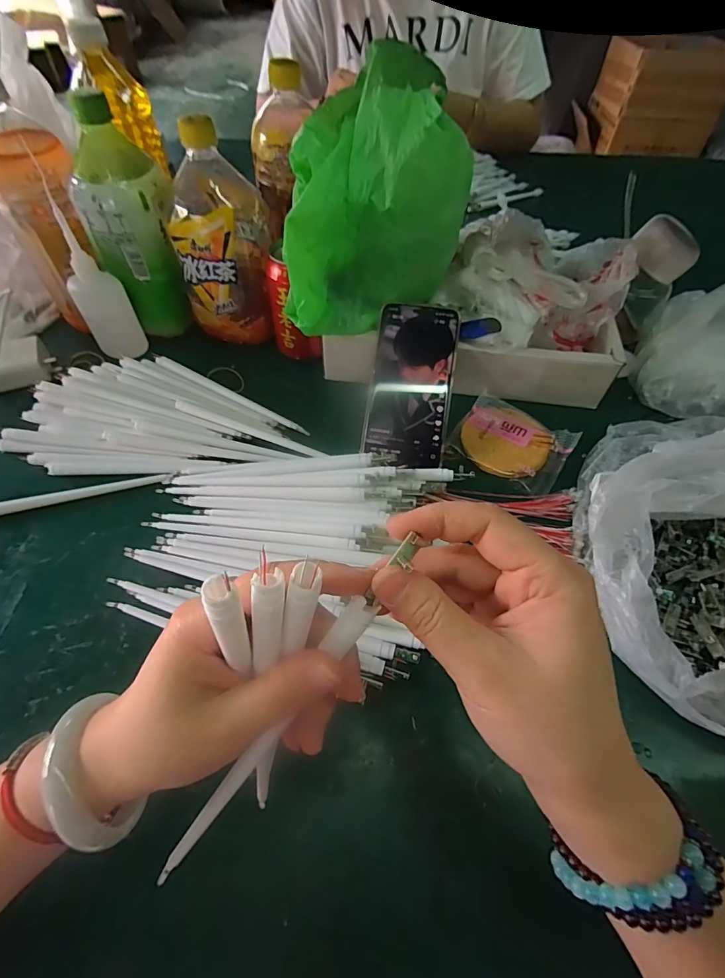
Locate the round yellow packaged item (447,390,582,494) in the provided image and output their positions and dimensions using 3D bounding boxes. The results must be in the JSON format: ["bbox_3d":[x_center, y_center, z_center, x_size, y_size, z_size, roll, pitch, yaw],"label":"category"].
[{"bbox_3d":[0.148,-0.047,0.428,0.104,0.009,0.094,28,60,17],"label":"round yellow packaged item"}]

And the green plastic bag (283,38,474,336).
[{"bbox_3d":[0.010,-0.231,0.372,0.151,0.181,0.083,0,56,-1],"label":"green plastic bag"}]

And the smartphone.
[{"bbox_3d":[0.047,-0.100,0.413,0.076,0.007,0.153,8,85,6],"label":"smartphone"}]

